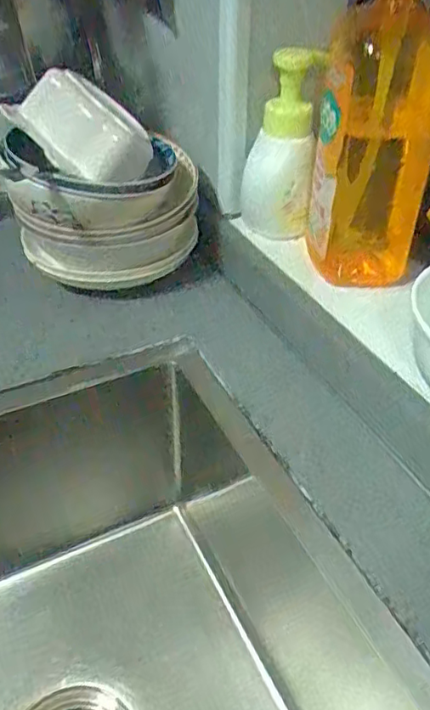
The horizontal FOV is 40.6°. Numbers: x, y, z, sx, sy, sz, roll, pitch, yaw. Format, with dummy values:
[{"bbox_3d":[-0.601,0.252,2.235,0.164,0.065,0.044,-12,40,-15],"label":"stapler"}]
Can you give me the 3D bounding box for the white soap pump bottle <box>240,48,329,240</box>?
[{"bbox_3d":[0.061,-0.191,0.537,0.063,0.161,0.059,-5,41,-7],"label":"white soap pump bottle"}]

